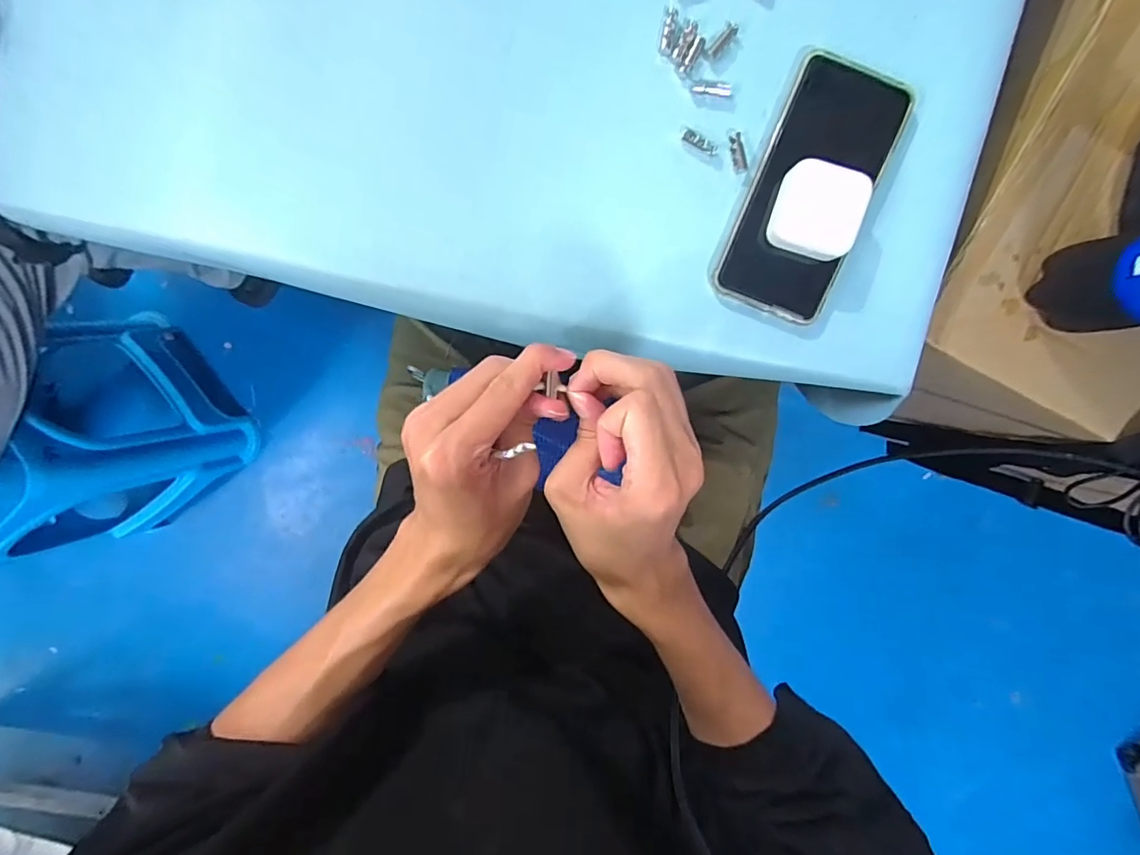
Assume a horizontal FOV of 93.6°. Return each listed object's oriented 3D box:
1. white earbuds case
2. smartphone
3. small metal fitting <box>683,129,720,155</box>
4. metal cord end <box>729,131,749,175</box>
[{"bbox_3d":[0.163,-0.143,0.355,0.053,0.024,0.056,15,97,-1],"label":"white earbuds case"},{"bbox_3d":[0.161,-0.159,0.363,0.081,0.014,0.163,23,99,-3],"label":"smartphone"},{"bbox_3d":[0.088,-0.194,0.365,0.026,0.005,0.007,30,99,-4],"label":"small metal fitting"},{"bbox_3d":[0.115,-0.187,0.365,0.010,0.005,0.026,-10,99,3],"label":"metal cord end"}]

